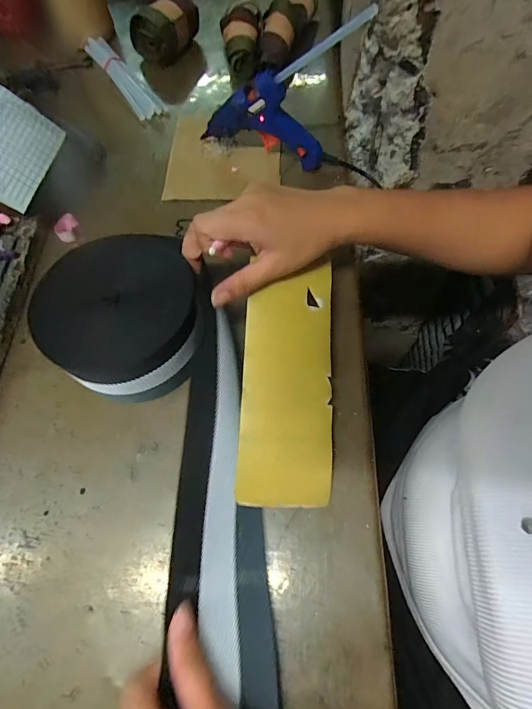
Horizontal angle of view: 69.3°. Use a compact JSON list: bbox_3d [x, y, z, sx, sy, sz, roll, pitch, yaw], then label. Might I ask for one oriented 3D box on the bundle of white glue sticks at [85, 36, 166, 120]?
[{"bbox_3d":[-0.198,-0.383,0.527,0.030,0.019,0.186,-34,69,-11],"label":"bundle of white glue sticks"}]

